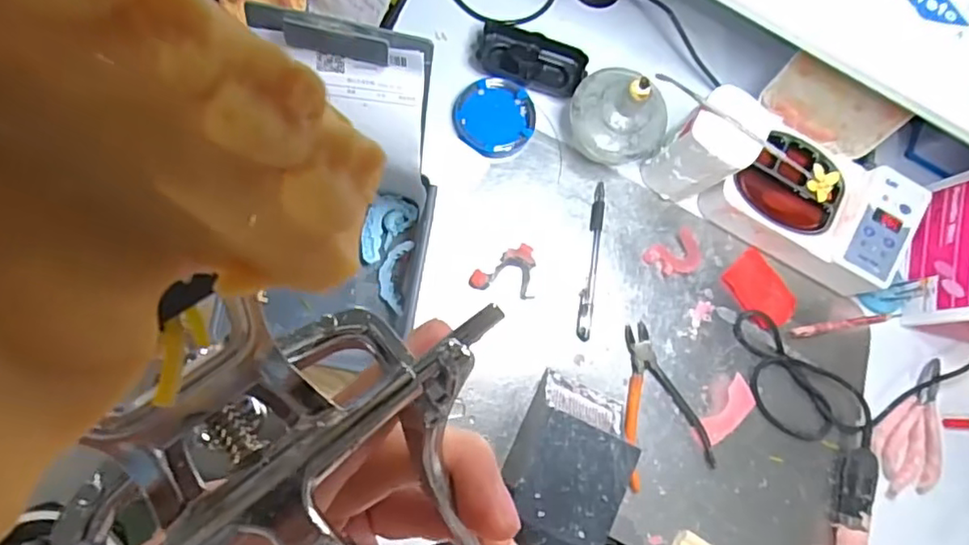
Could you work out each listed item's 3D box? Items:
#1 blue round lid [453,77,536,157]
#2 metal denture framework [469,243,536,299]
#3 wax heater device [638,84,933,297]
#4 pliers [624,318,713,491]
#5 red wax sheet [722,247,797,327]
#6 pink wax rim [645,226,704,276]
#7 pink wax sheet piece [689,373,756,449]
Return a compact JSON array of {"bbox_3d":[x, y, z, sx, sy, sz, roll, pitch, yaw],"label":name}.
[{"bbox_3d":[0.009,-0.157,0.616,0.078,0.009,0.077,1,80,-8],"label":"blue round lid"},{"bbox_3d":[0.018,-0.002,0.586,0.060,0.015,0.048,4,79,-8],"label":"metal denture framework"},{"bbox_3d":[0.296,-0.088,0.589,0.250,0.119,0.115,30,78,-2],"label":"wax heater device"},{"bbox_3d":[0.171,0.125,0.591,0.084,0.012,0.152,-5,81,-9],"label":"pliers"},{"bbox_3d":[0.283,0.019,0.630,0.051,0.009,0.077,-40,88,-13],"label":"red wax sheet"},{"bbox_3d":[0.195,-0.018,0.621,0.059,0.012,0.041,-30,85,-12],"label":"pink wax rim"},{"bbox_3d":[0.235,0.138,0.597,0.033,0.010,0.077,45,77,1],"label":"pink wax sheet piece"}]

